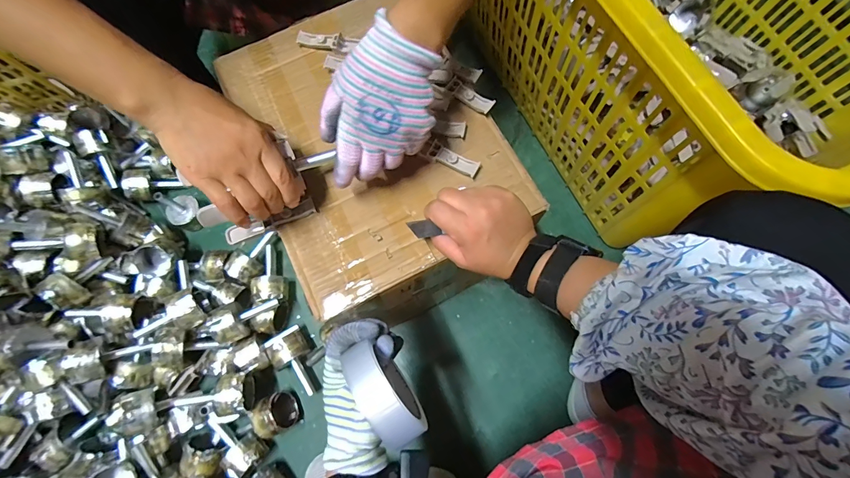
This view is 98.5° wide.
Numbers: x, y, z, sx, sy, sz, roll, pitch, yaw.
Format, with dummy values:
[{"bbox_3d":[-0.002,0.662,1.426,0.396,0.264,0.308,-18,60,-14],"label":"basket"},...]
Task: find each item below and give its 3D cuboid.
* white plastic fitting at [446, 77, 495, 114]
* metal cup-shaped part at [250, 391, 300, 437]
[{"bbox_3d":[0.053,-0.169,0.432,0.060,0.008,0.020,39,78,11],"label":"white plastic fitting"},{"bbox_3d":[-0.246,0.288,0.603,0.043,0.070,0.062,-29,79,9],"label":"metal cup-shaped part"}]

